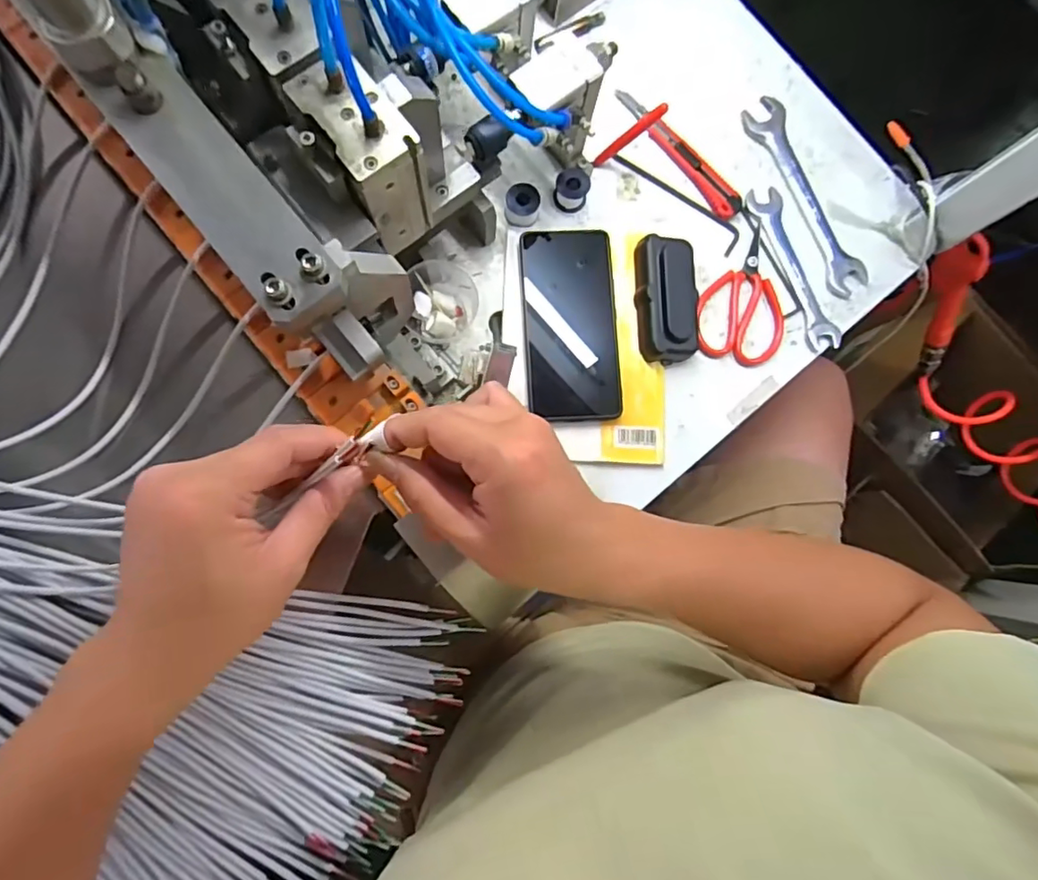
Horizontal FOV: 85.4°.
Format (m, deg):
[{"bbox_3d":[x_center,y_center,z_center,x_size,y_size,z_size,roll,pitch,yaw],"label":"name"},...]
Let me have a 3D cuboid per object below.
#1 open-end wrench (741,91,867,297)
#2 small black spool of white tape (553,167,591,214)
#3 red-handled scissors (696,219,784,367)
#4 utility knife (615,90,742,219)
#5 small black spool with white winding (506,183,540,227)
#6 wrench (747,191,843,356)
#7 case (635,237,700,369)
[{"bbox_3d":[0.265,-0.227,0.521,0.040,0.007,0.200,-23,85,-7],"label":"open-end wrench"},{"bbox_3d":[0.047,-0.220,0.496,0.029,0.024,0.028,1,83,-5],"label":"small black spool of white tape"},{"bbox_3d":[0.202,-0.132,0.503,0.076,0.004,0.127,13,82,-3],"label":"red-handled scissors"},{"bbox_3d":[0.144,-0.262,0.514,0.021,0.013,0.153,-42,88,-8],"label":"utility knife"},{"bbox_3d":[0.004,-0.204,0.491,0.029,0.023,0.029,1,83,-5],"label":"small black spool with white winding"},{"bbox_3d":[0.247,-0.156,0.509,0.030,0.009,0.157,-18,85,-7],"label":"wrench"},{"bbox_3d":[0.127,-0.121,0.483,0.050,0.028,0.104,3,83,-4],"label":"case"}]

